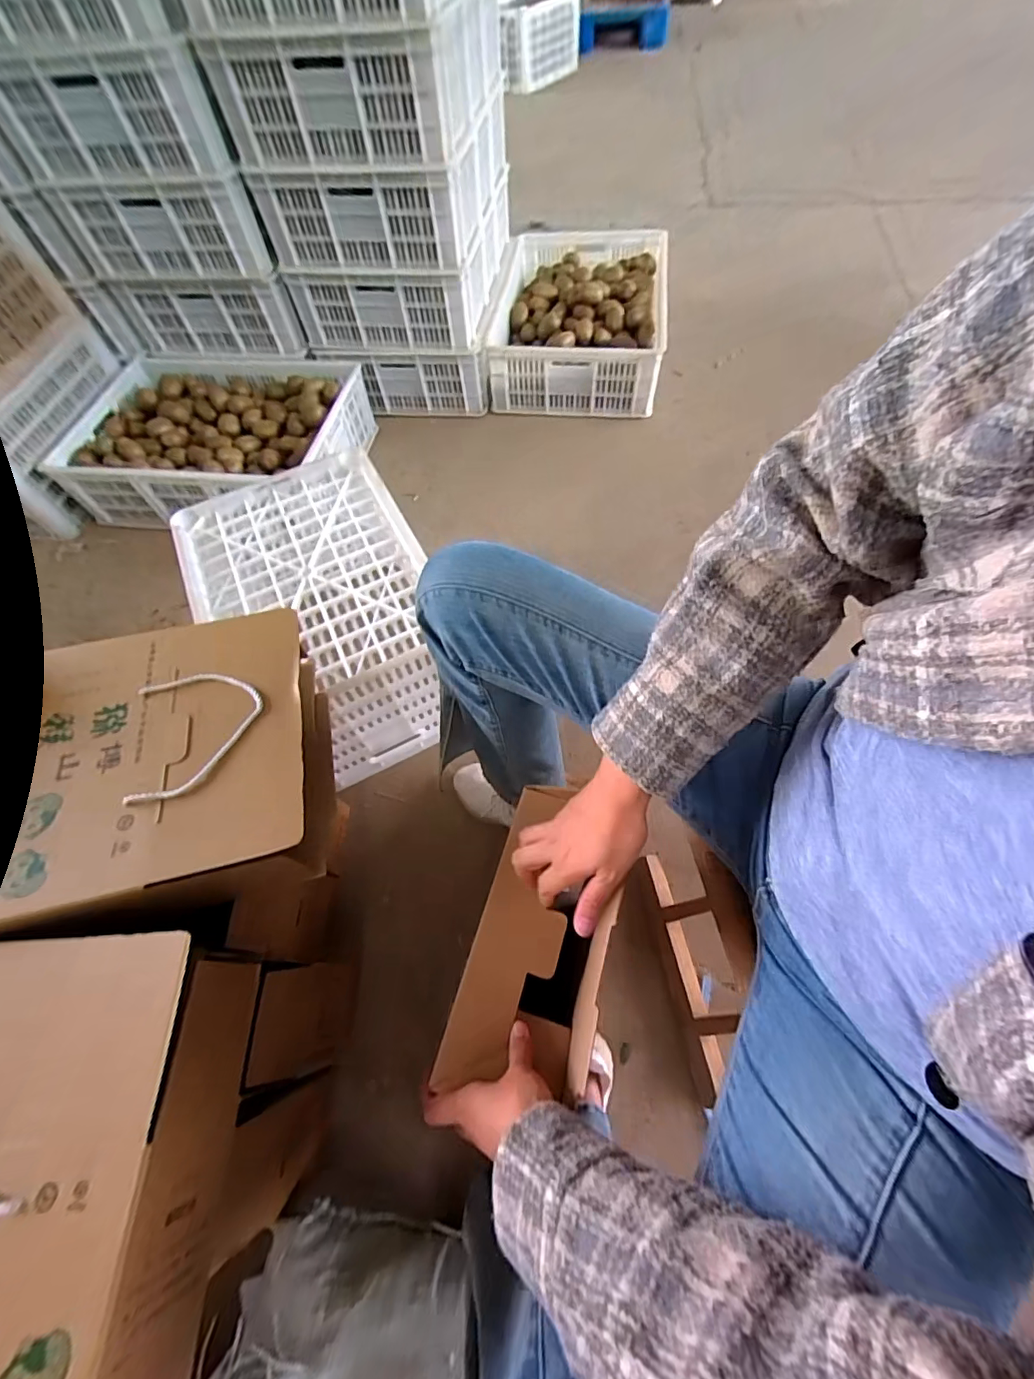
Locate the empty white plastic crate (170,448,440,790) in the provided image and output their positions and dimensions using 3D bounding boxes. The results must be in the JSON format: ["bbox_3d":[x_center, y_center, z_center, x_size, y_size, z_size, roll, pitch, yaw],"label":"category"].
[{"bbox_3d":[-0.325,-0.126,0.924,0.342,0.283,0.469,-27,64,-11],"label":"empty white plastic crate"}]

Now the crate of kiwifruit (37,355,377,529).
[{"bbox_3d":[-0.752,-0.618,1.278,0.694,0.167,0.431,6,62,7],"label":"crate of kiwifruit"}]

